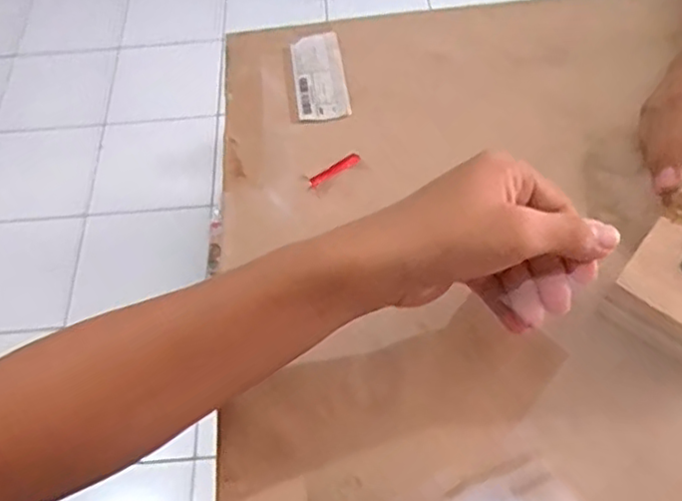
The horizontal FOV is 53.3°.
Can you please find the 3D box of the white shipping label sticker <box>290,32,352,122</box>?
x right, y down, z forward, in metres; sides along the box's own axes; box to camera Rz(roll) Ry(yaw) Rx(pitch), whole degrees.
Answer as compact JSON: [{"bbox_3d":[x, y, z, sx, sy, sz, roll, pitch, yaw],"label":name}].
[{"bbox_3d":[-0.018,-0.142,0.547,0.041,0.007,0.106,-8,55,-2],"label":"white shipping label sticker"}]

